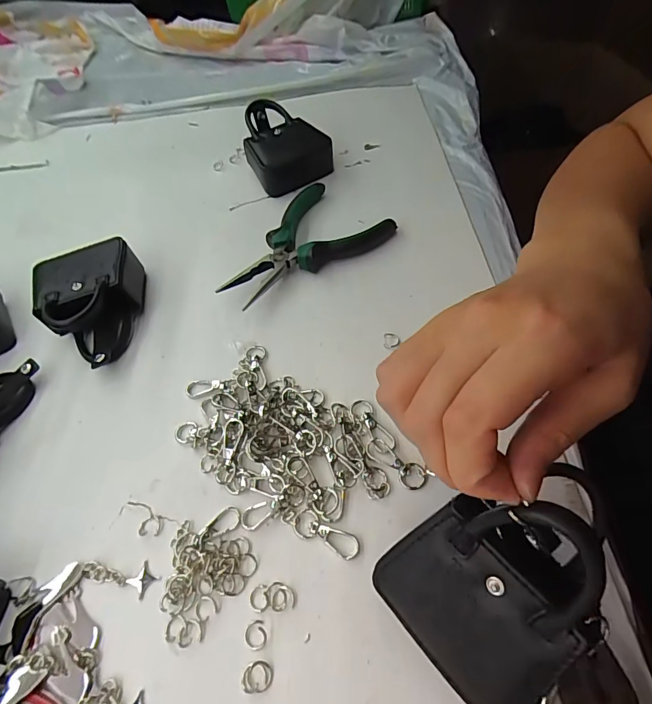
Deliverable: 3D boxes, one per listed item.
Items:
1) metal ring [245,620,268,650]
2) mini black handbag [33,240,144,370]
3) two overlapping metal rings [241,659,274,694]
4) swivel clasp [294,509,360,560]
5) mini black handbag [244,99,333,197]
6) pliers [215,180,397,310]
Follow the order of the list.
[{"bbox_3d":[-0.036,0.143,0.214,0.011,0.004,0.012,-3,54,4],"label":"metal ring"},{"bbox_3d":[-0.182,-0.038,0.335,0.076,0.041,0.110,-20,55,-9],"label":"mini black handbag"},{"bbox_3d":[-0.033,0.156,0.205,0.015,0.004,0.012,-6,54,1],"label":"two overlapping metal rings"},{"bbox_3d":[0.000,0.102,0.239,0.039,0.004,0.014,22,59,20],"label":"swivel clasp"},{"bbox_3d":[-0.044,-0.211,0.436,0.079,0.045,0.097,-21,55,-9],"label":"mini black handbag"},{"bbox_3d":[-0.019,-0.086,0.362,0.091,0.022,0.145,34,64,25],"label":"pliers"}]

